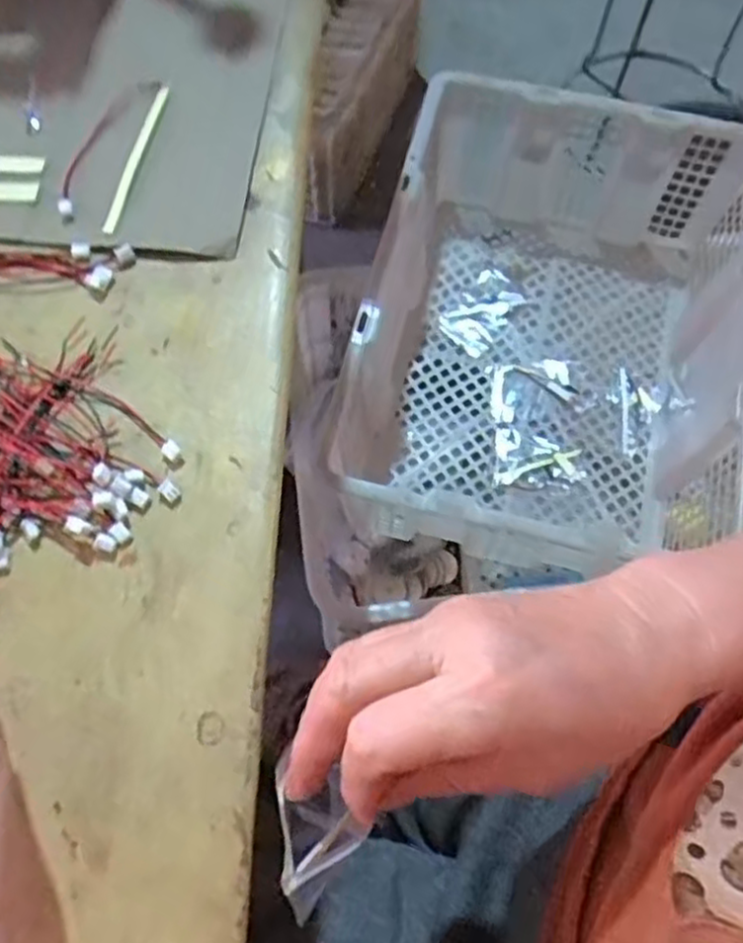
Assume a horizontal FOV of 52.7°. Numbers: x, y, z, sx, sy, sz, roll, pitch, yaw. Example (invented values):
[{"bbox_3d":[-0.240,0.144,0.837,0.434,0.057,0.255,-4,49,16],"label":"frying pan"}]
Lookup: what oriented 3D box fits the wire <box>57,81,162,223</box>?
[{"bbox_3d":[-0.144,-0.175,0.399,0.021,0.006,0.100,19,68,6],"label":"wire"}]

